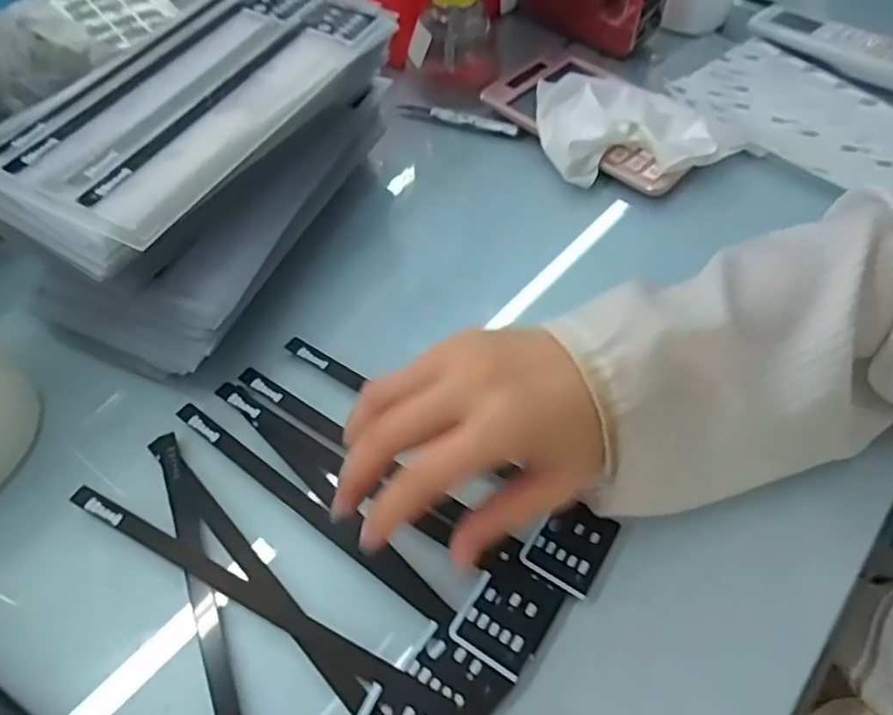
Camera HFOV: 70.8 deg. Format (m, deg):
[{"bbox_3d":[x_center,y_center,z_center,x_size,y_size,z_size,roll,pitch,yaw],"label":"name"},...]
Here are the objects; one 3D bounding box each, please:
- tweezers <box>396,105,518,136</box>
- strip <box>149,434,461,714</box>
[{"bbox_3d":[0.010,-0.203,0.532,0.102,0.008,0.014,14,54,9],"label":"tweezers"},{"bbox_3d":[-0.084,0.112,0.304,0.215,0.004,0.046,38,61,24],"label":"strip"}]

